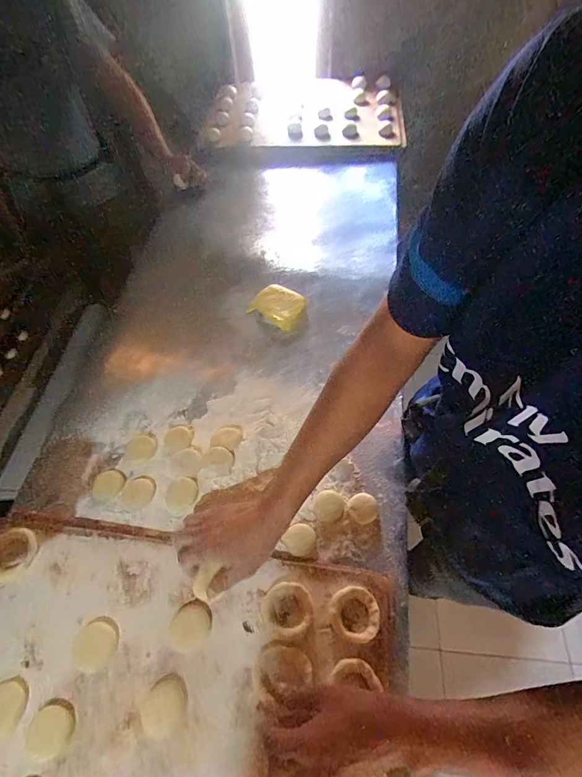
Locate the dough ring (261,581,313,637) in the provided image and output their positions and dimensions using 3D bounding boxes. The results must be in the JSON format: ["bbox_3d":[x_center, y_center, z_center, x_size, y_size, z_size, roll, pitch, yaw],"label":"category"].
[{"bbox_3d":[-0.005,0.294,0.506,0.066,0.013,0.063,0,56,0],"label":"dough ring"}]

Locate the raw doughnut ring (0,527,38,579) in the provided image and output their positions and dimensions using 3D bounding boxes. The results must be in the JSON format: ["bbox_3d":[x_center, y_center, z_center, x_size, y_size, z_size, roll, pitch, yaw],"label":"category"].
[{"bbox_3d":[-0.405,0.236,0.546,0.062,0.017,0.067,9,56,7],"label":"raw doughnut ring"}]

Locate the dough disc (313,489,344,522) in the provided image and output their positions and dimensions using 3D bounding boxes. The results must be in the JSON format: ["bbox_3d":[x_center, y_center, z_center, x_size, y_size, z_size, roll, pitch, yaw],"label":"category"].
[{"bbox_3d":[0.059,0.184,0.599,0.047,0.006,0.046,0,56,0],"label":"dough disc"}]

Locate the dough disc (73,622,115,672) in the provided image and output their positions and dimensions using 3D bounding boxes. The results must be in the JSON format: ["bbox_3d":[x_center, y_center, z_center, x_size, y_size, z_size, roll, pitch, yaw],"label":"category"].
[{"bbox_3d":[-0.257,0.335,0.493,0.053,0.004,0.053,0,56,0],"label":"dough disc"}]

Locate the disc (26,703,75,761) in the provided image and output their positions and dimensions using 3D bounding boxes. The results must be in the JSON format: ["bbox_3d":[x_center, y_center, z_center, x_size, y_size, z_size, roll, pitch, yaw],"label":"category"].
[{"bbox_3d":[-0.286,0.405,0.448,0.051,0.004,0.048,0,56,0],"label":"disc"}]

